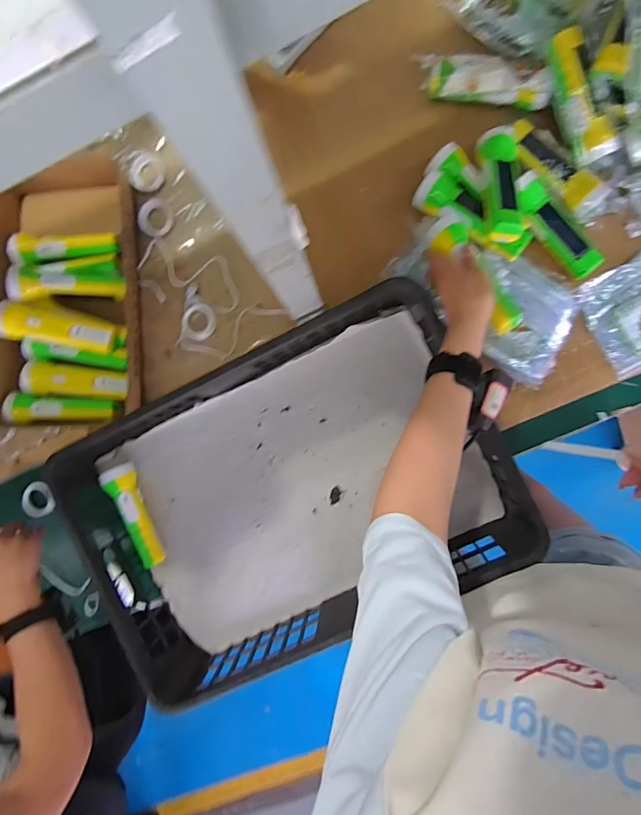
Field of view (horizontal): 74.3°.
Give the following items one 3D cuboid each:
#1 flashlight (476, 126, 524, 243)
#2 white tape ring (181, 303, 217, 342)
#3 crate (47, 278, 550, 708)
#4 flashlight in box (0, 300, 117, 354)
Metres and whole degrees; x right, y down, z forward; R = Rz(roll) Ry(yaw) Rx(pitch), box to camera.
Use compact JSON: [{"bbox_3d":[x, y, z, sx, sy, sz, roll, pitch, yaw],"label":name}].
[{"bbox_3d":[0.249,-0.312,0.581,0.063,0.038,0.178,1,73,7],"label":"flashlight"},{"bbox_3d":[-0.199,-0.140,0.695,0.057,0.018,0.057,19,93,6],"label":"white tape ring"},{"bbox_3d":[-0.053,0.129,0.626,0.578,0.138,0.387,-26,87,7],"label":"crate"},{"bbox_3d":[-0.396,-0.117,0.642,0.175,0.058,0.058,13,92,7],"label":"flashlight in box"}]

